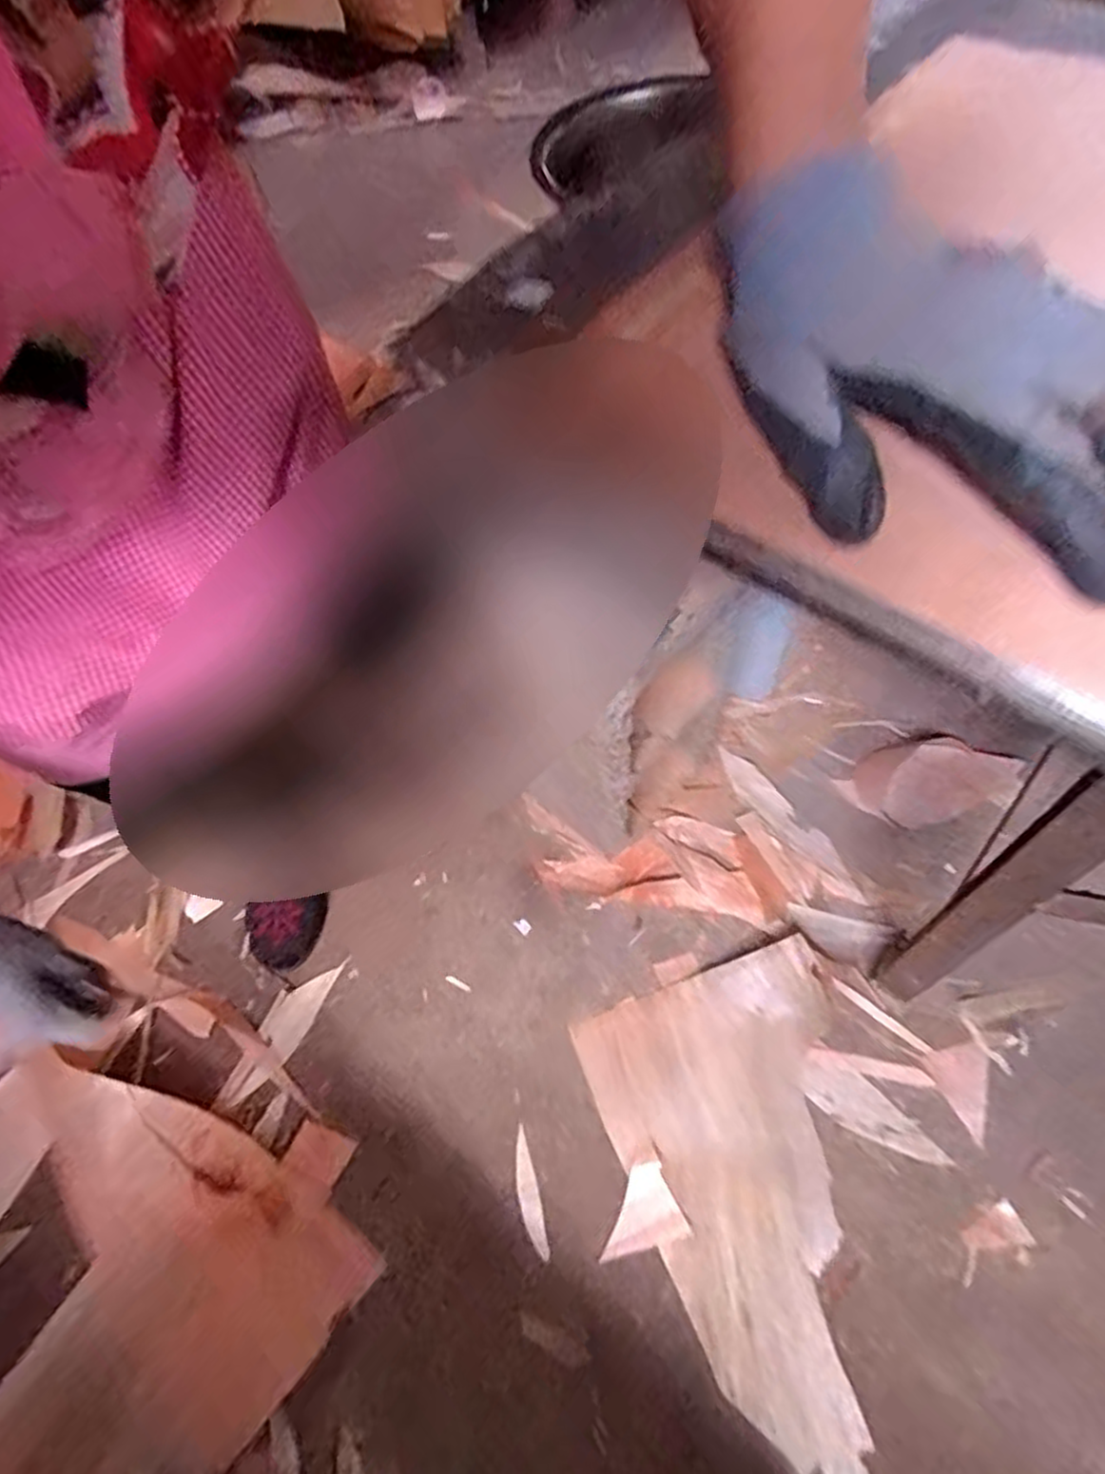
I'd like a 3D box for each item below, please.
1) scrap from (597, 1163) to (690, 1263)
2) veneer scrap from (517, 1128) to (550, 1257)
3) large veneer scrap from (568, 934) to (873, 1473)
[{"bbox_3d":[0.085,0.482,0.749,0.086,0.004,0.069,-16,59,-6],"label":"scrap"},{"bbox_3d":[-0.026,0.475,0.764,0.019,0.004,0.117,-14,59,-5],"label":"veneer scrap"},{"bbox_3d":[0.227,0.459,0.732,0.266,0.032,0.450,-19,59,-8],"label":"large veneer scrap"}]

